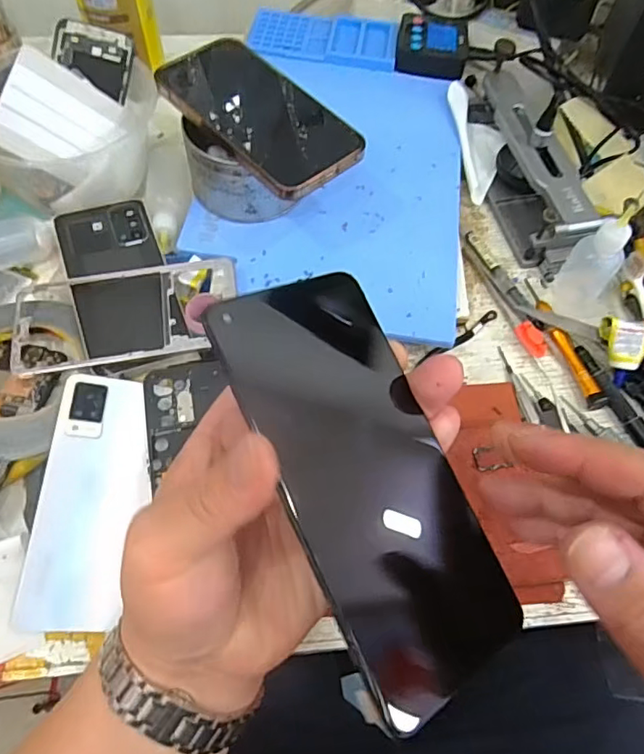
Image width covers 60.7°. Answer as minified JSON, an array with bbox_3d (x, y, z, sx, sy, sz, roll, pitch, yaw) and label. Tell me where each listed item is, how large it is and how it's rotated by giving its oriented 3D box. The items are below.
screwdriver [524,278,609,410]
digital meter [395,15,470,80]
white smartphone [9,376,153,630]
[{"bbox_3d":[0.186,-0.029,0.424,0.015,0.018,0.119,-12,63,-8],"label":"screwdriver"},{"bbox_3d":[0.112,-0.337,0.553,0.069,0.018,0.078,8,61,2],"label":"digital meter"},{"bbox_3d":[-0.143,0.075,0.347,0.060,0.009,0.155,11,69,-20],"label":"white smartphone"}]

